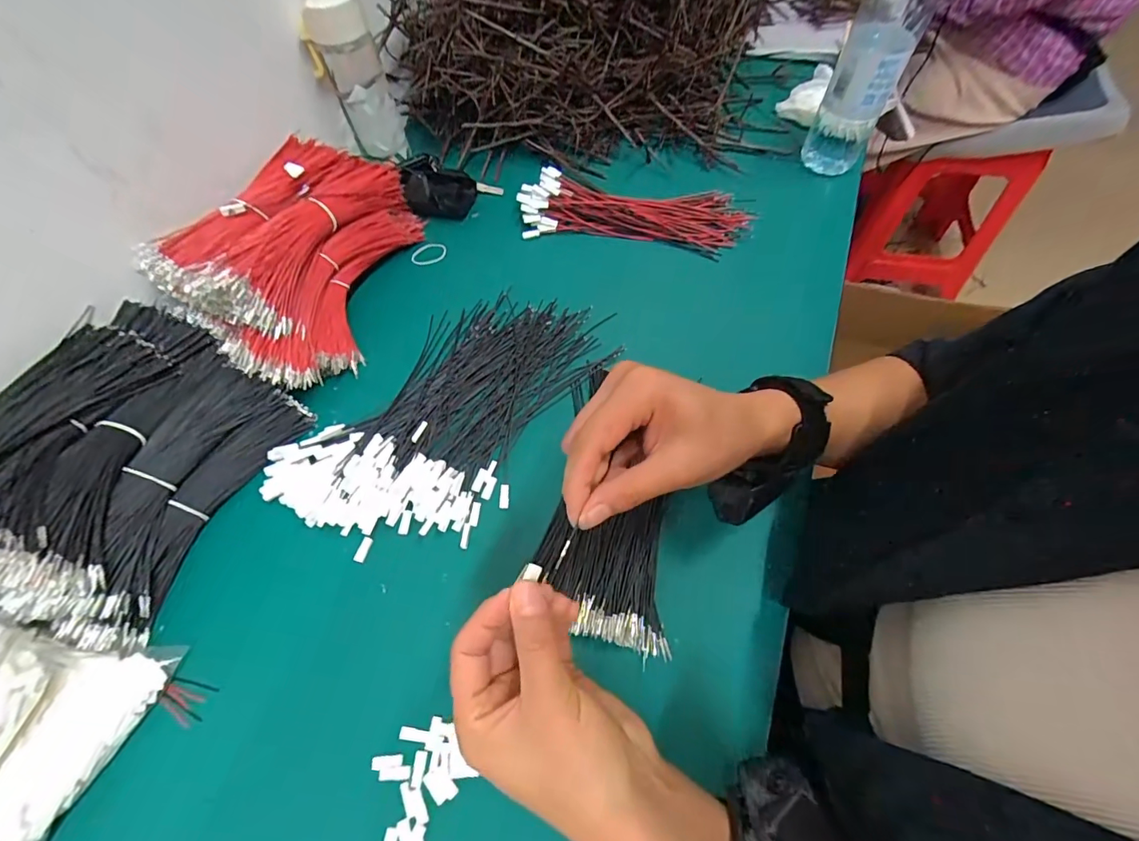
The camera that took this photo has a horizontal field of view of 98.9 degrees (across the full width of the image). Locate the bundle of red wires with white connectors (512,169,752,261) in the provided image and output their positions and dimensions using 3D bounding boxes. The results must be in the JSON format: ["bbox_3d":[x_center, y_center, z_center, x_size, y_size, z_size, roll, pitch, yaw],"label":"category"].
[{"bbox_3d":[0.073,-0.242,0.560,0.255,0.029,0.083,8,62,6],"label":"bundle of red wires with white connectors"}]

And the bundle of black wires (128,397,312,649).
[{"bbox_3d":[-0.298,0.067,0.404,0.038,0.034,0.210,20,64,12],"label":"bundle of black wires"}]

